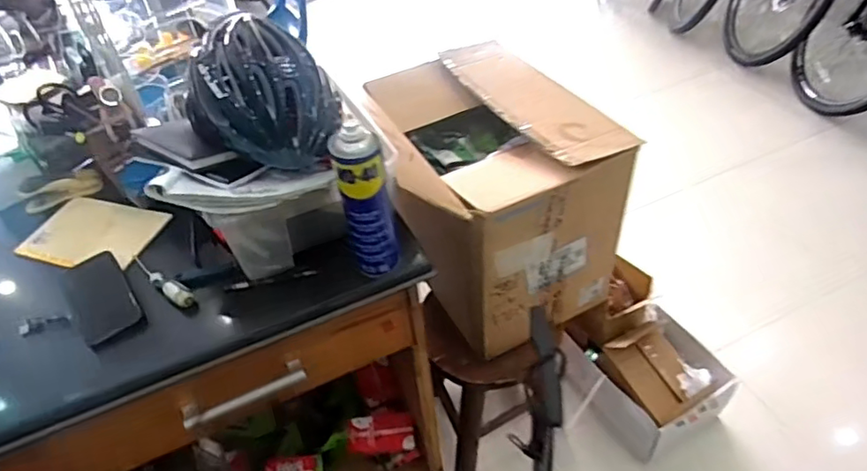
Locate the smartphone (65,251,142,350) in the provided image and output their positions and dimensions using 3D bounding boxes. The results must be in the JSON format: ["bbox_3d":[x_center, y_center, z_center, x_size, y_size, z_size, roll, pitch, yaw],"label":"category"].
[{"bbox_3d":[-0.489,0.084,0.856,0.080,0.009,0.159,-30,50,-23],"label":"smartphone"}]

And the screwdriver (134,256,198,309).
[{"bbox_3d":[-0.406,0.066,0.861,0.154,0.023,0.026,25,52,27],"label":"screwdriver"}]

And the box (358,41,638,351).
[{"bbox_3d":[0.095,-0.102,1.308,0.417,0.436,0.531,-25,47,-18],"label":"box"}]

